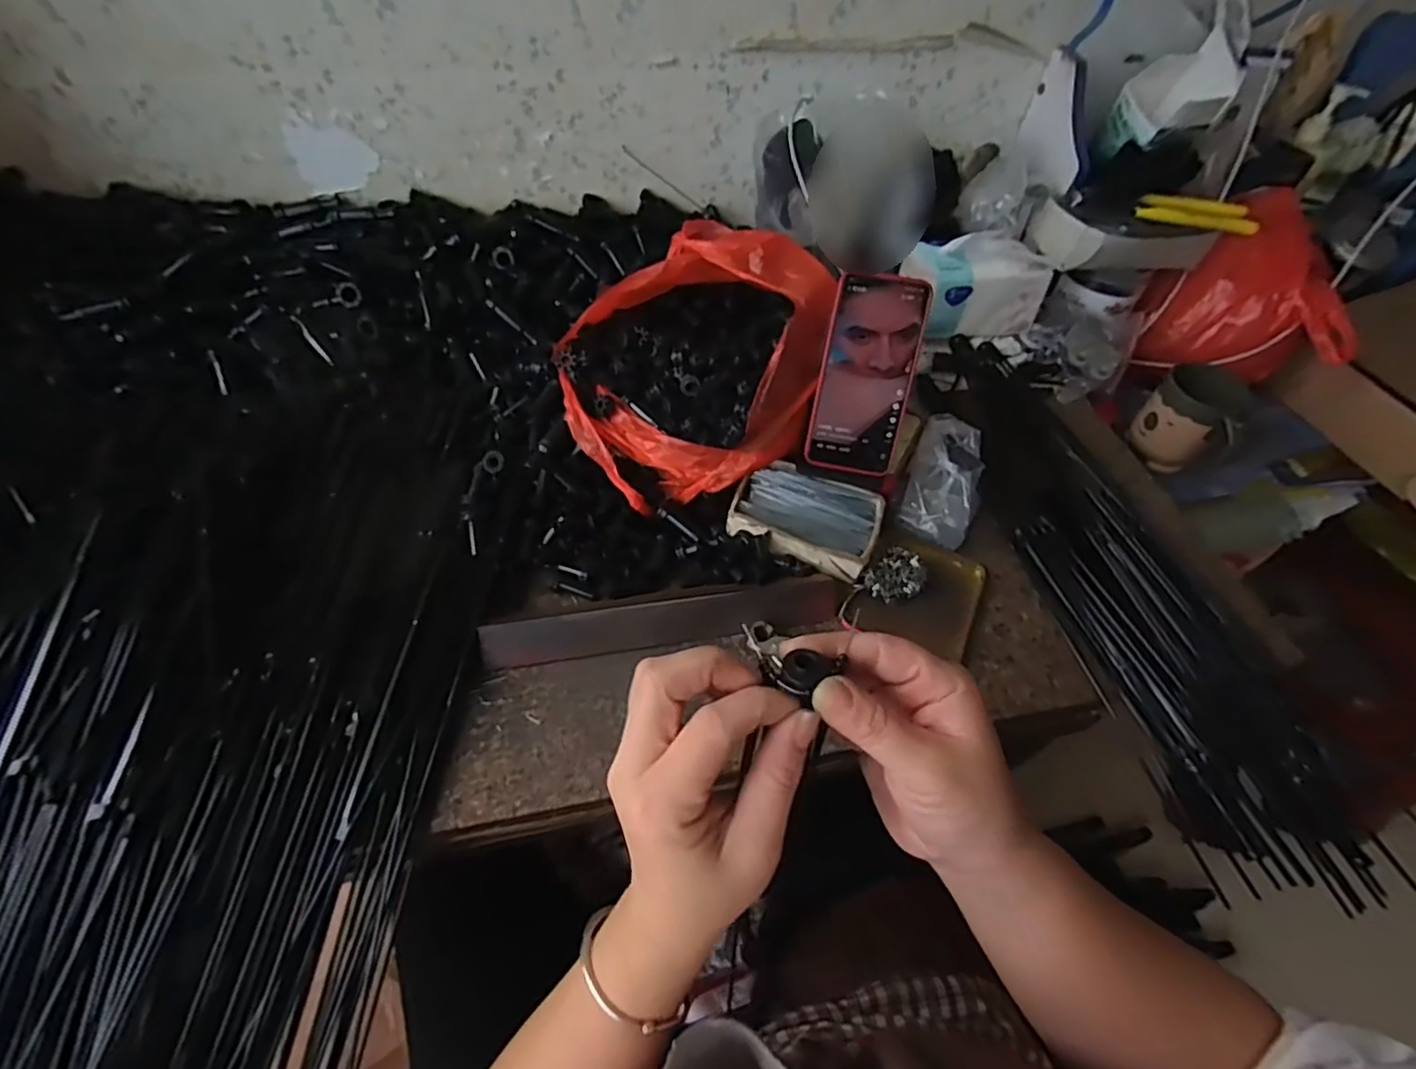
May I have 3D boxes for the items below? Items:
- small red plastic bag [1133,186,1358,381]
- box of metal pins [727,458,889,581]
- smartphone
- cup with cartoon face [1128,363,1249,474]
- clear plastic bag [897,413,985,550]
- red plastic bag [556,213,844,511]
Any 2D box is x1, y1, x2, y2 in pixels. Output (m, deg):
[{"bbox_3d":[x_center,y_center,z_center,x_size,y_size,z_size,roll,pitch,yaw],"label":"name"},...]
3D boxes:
[{"bbox_3d":[0.649,-0.278,0.754,0.200,0.157,0.122,30,57,19],"label":"small red plastic bag"},{"bbox_3d":[0.091,-0.019,0.575,0.123,0.028,0.092,20,54,11],"label":"box of metal pins"},{"bbox_3d":[0.135,-0.135,0.542,0.078,0.162,0.011,11,15,6],"label":"smartphone"},{"bbox_3d":[0.557,-0.132,0.735,0.080,0.095,0.093,-33,61,-25],"label":"cup with cartoon face"},{"bbox_3d":[0.225,-0.056,0.595,0.071,0.052,0.131,15,71,8],"label":"clear plastic bag"},{"bbox_3d":[-0.009,-0.154,0.573,0.244,0.153,0.208,-34,61,-25],"label":"red plastic bag"}]

